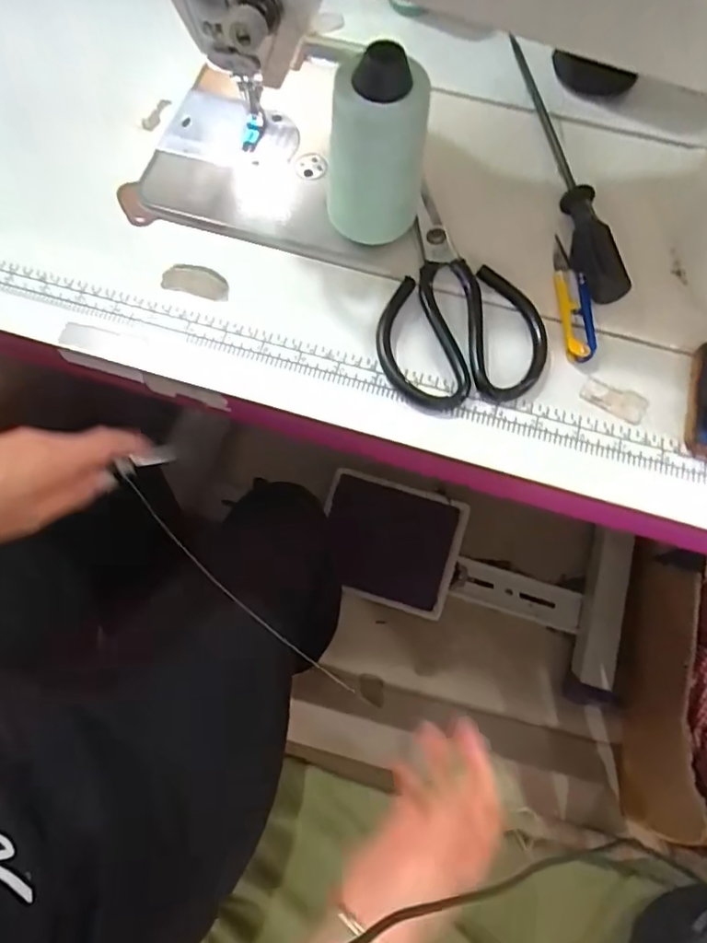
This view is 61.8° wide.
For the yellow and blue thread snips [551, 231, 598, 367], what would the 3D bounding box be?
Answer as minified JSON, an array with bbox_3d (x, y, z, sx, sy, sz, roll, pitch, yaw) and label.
[{"bbox_3d":[0.142,-0.111,0.381,0.019,0.011,0.085,-2,69,-2],"label":"yellow and blue thread snips"}]

